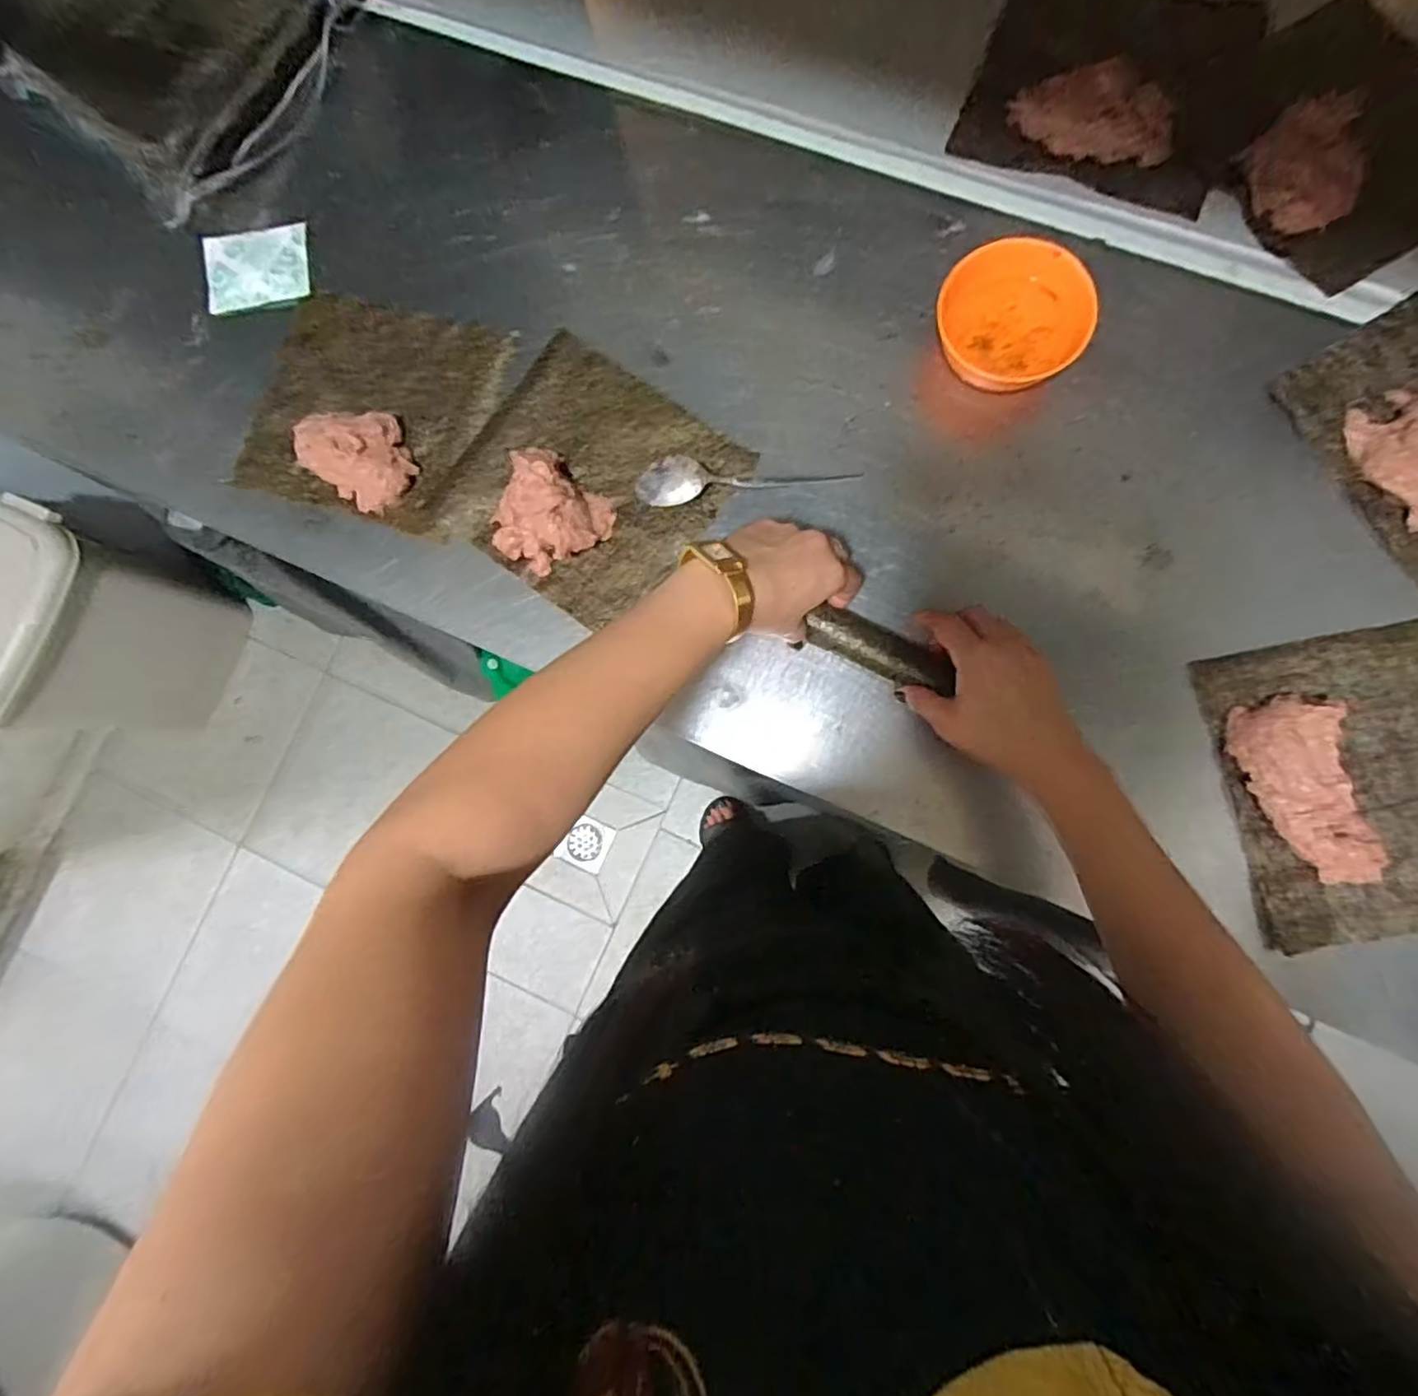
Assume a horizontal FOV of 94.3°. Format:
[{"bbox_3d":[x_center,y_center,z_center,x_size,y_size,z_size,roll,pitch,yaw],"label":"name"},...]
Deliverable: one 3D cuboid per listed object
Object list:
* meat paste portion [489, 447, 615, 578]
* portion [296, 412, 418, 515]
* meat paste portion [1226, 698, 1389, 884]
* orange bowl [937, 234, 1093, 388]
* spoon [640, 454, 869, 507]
[{"bbox_3d":[-0.127,-0.142,0.505,0.085,0.038,0.083,-1,82,5],"label":"meat paste portion"},{"bbox_3d":[-0.278,-0.195,0.525,0.083,0.034,0.072,43,88,9],"label":"portion"},{"bbox_3d":[0.402,0.063,0.439,0.062,0.026,0.125,-16,81,3],"label":"meat paste portion"},{"bbox_3d":[0.219,-0.272,0.480,0.094,0.057,0.098,-1,82,5],"label":"orange bowl"},{"bbox_3d":[0.026,-0.170,0.504,0.164,0.024,0.037,-2,82,5],"label":"spoon"}]

